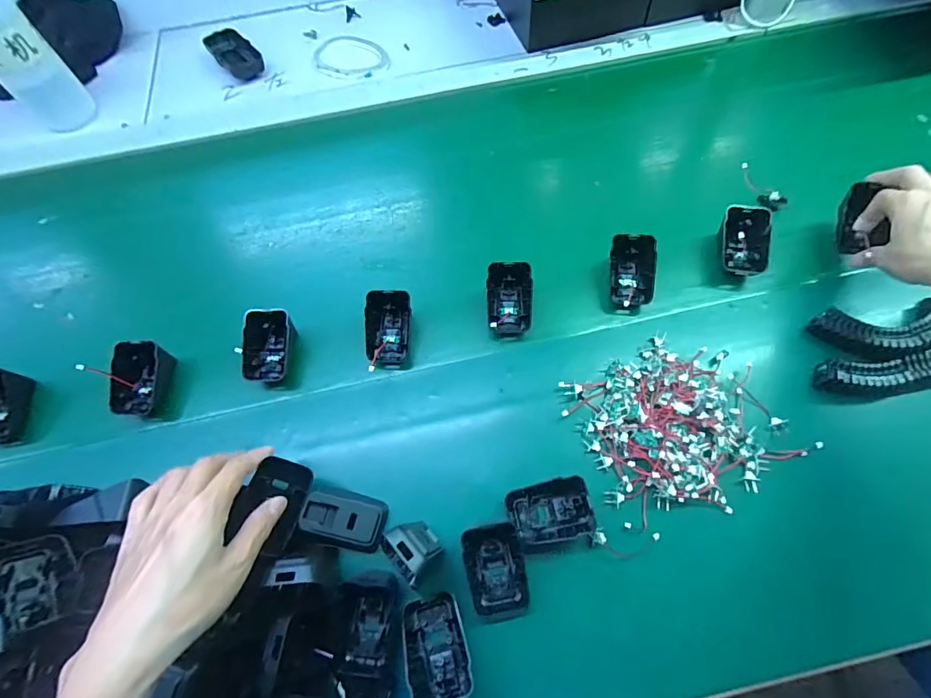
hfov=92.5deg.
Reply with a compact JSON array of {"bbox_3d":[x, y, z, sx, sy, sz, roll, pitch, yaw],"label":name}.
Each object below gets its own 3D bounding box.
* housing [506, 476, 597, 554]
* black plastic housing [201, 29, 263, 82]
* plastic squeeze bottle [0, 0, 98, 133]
[{"bbox_3d":[0.071,0.136,0.364,0.066,0.018,0.052,-12,66,-2],"label":"housing"},{"bbox_3d":[-0.348,-0.448,0.675,0.054,0.018,0.102,-42,71,-14],"label":"black plastic housing"},{"bbox_3d":[-0.583,-0.385,0.567,0.081,0.198,0.088,-43,71,-15],"label":"plastic squeeze bottle"}]

